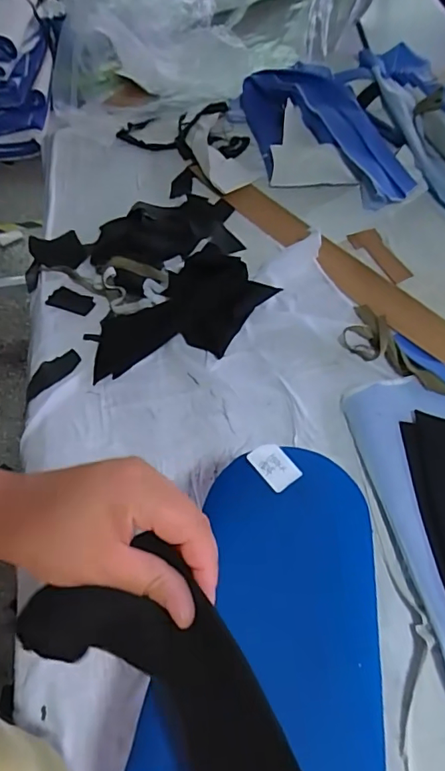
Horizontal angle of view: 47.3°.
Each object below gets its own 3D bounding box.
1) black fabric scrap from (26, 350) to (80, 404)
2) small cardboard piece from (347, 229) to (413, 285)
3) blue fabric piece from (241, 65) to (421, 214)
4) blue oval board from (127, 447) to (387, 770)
[{"bbox_3d":[-0.198,-0.014,0.583,0.032,0.004,0.075,38,67,25],"label":"black fabric scrap"},{"bbox_3d":[0.200,-0.168,0.654,0.039,0.009,0.103,-17,57,-7],"label":"small cardboard piece"},{"bbox_3d":[0.139,-0.380,0.757,0.175,0.052,0.329,-16,57,-7],"label":"blue fabric piece"},{"bbox_3d":[0.035,0.170,0.316,0.130,0.040,0.265,11,58,12],"label":"blue oval board"}]

